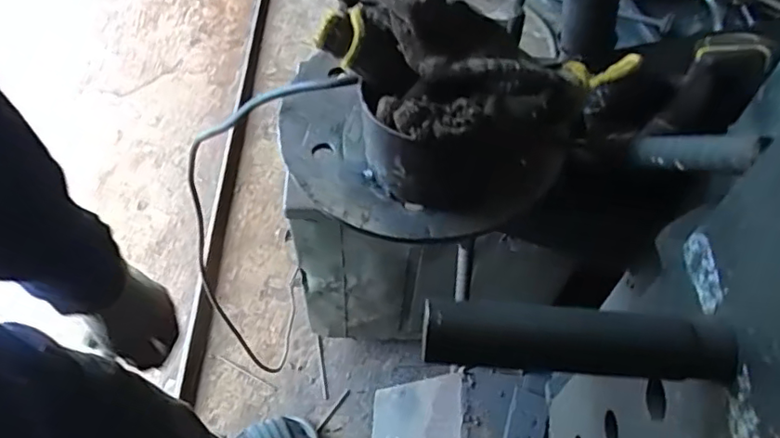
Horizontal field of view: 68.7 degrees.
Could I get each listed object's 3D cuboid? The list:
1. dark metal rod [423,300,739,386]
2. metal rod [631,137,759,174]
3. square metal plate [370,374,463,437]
[{"bbox_3d":[0.097,0.064,0.297,0.155,0.023,0.030,4,56,2],"label":"dark metal rod"},{"bbox_3d":[0.177,-0.038,0.336,0.012,0.098,0.017,-13,101,-9],"label":"metal rod"},{"bbox_3d":[0.042,0.365,1.007,0.207,0.012,0.149,-20,50,37],"label":"square metal plate"}]

